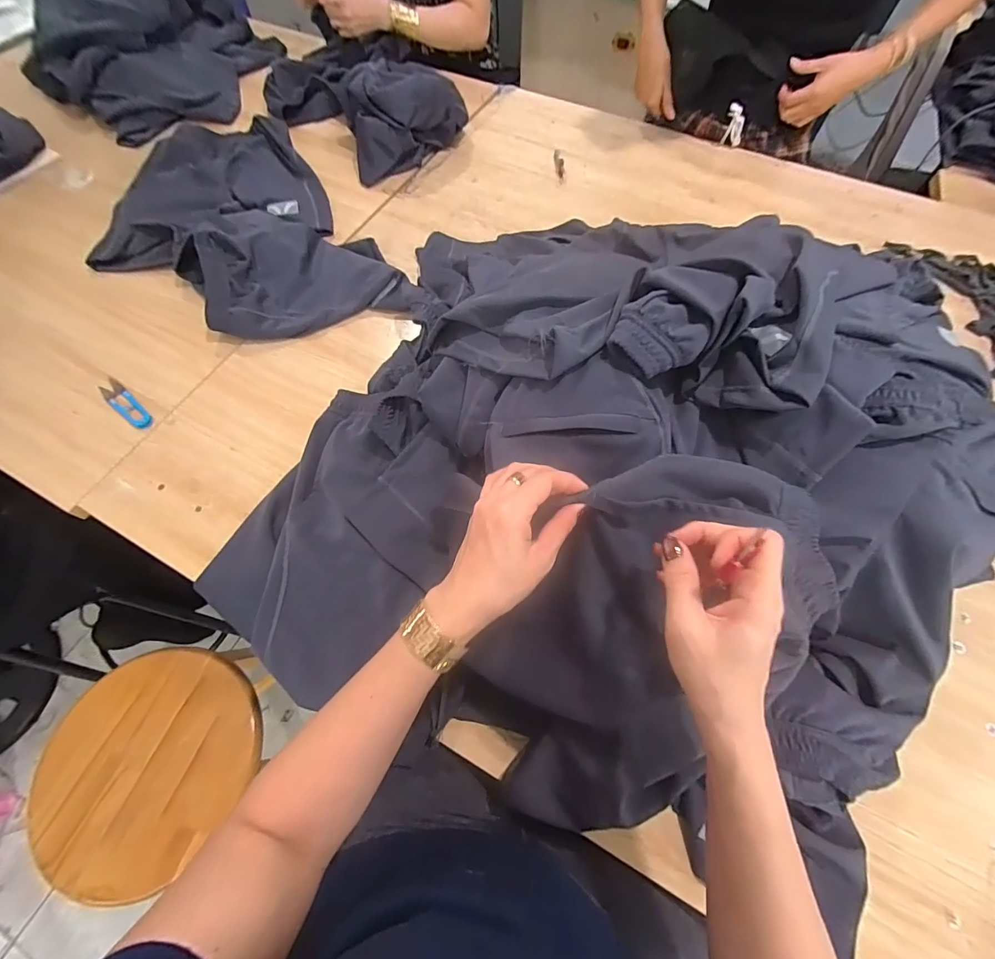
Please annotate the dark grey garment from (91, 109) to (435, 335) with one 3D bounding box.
[{"bbox_3d":[-0.400,-0.472,0.773,0.584,0.067,0.512,1,64,1],"label":"dark grey garment"}]

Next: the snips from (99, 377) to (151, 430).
[{"bbox_3d":[-0.548,-0.110,0.650,0.120,0.012,0.032,34,69,16],"label":"snips"}]

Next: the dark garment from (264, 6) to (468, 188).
[{"bbox_3d":[-0.282,-0.810,0.902,0.325,0.122,0.427,-31,68,-13],"label":"dark garment"}]

